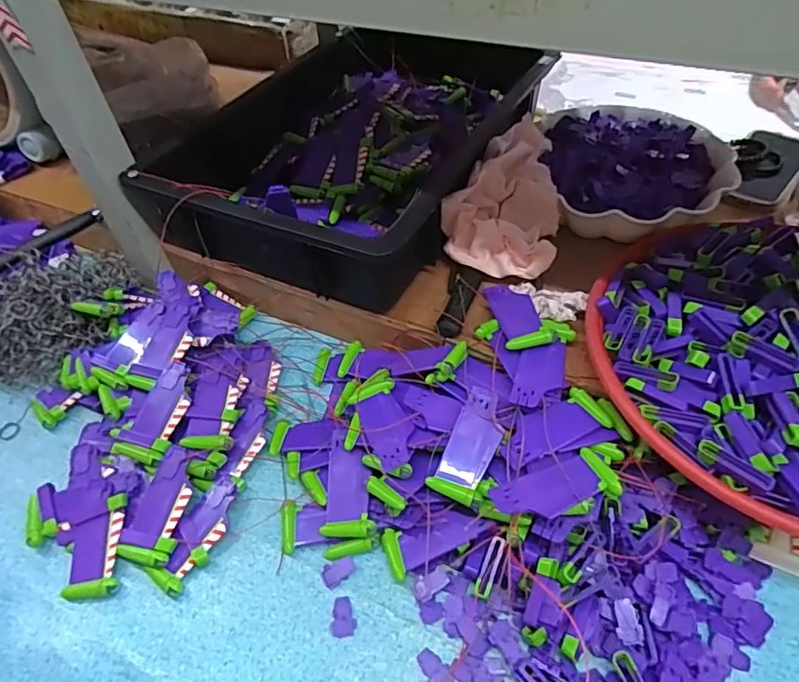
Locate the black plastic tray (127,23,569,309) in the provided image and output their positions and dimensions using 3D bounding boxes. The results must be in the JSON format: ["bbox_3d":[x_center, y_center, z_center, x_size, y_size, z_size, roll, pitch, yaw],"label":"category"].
[{"bbox_3d":[-0.030,-0.249,0.626,0.306,0.086,0.487,20,54,21],"label":"black plastic tray"}]

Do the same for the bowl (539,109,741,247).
[{"bbox_3d":[0.249,-0.185,0.568,0.185,0.057,0.214,5,50,10],"label":"bowl"}]

